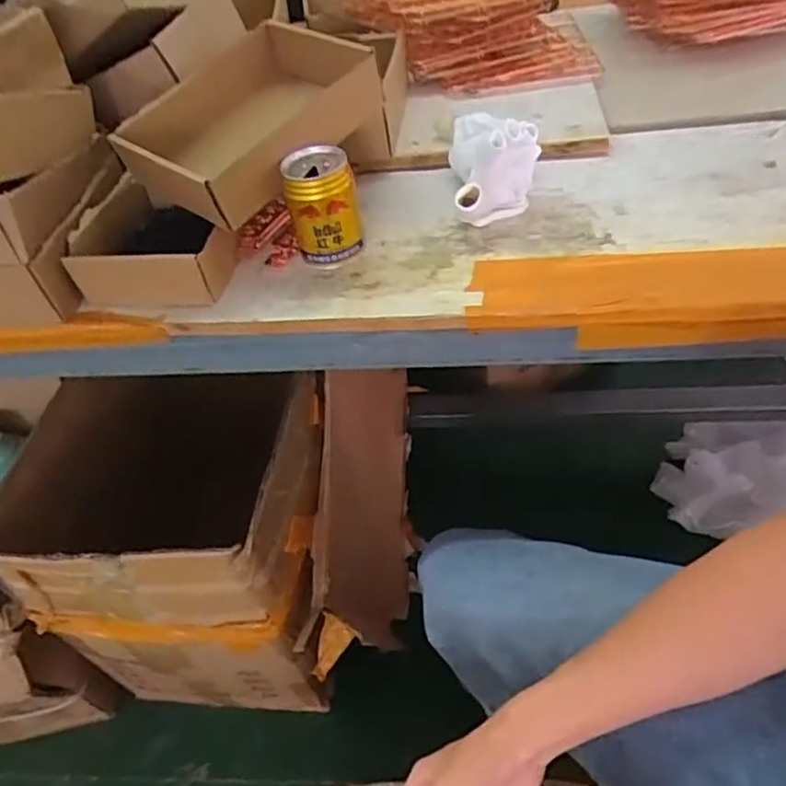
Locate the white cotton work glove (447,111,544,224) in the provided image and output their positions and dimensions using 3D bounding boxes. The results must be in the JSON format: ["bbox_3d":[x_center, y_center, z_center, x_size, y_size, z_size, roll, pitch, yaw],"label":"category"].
[{"bbox_3d":[0.100,-0.235,0.629,0.078,0.082,0.136,-4,47,6],"label":"white cotton work glove"}]

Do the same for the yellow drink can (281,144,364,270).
[{"bbox_3d":[-0.064,-0.172,0.593,0.064,0.090,0.058,-13,47,-2],"label":"yellow drink can"}]

